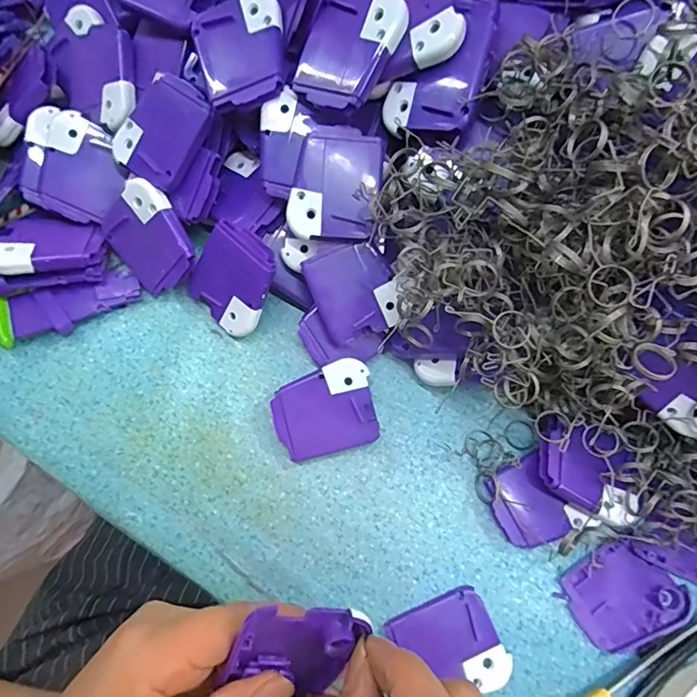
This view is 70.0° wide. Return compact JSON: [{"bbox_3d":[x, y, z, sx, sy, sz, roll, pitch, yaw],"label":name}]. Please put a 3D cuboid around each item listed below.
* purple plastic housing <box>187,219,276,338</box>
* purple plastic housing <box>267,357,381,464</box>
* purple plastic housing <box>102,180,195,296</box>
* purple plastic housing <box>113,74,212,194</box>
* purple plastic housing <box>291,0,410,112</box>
[{"bbox_3d":[-0.072,-0.042,0.310,0.051,0.011,0.060,41,121,7],"label":"purple plastic housing"},{"bbox_3d":[-0.015,0.039,0.306,0.060,0.022,0.050,-16,77,-4],"label":"purple plastic housing"},{"bbox_3d":[-0.125,-0.068,0.314,0.055,0.010,0.061,-38,95,28],"label":"purple plastic housing"},{"bbox_3d":[-0.112,-0.132,0.301,0.054,0.010,0.061,35,98,17],"label":"purple plastic housing"},{"bbox_3d":[0.000,-0.161,0.268,0.050,0.010,0.061,30,102,23],"label":"purple plastic housing"}]

